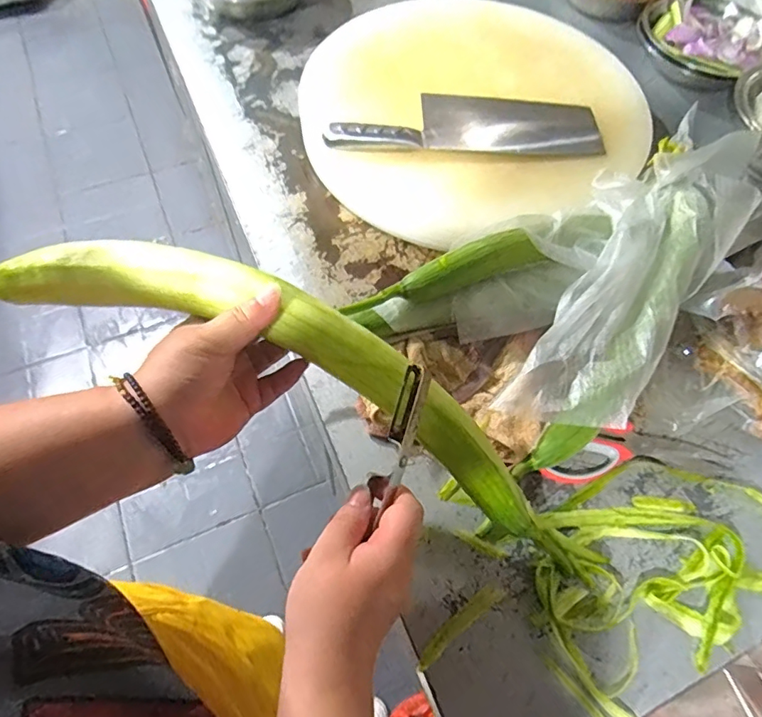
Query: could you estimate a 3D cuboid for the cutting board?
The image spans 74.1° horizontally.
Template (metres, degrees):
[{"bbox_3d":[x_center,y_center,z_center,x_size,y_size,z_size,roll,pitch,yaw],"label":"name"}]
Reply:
[{"bbox_3d":[0.107,-0.314,0.612,0.404,0.050,0.364,-16,70,-5],"label":"cutting board"}]

